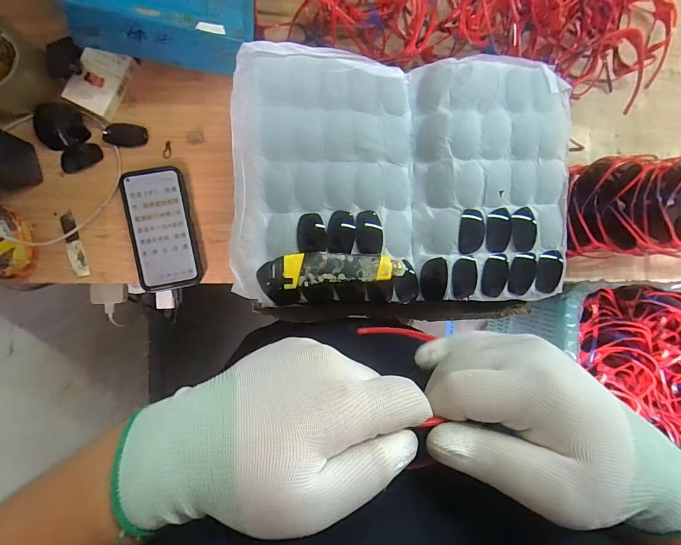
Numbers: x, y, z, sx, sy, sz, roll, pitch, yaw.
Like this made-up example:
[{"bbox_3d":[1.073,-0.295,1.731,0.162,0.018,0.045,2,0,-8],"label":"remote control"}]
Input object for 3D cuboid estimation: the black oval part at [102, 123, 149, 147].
[{"bbox_3d":[-0.290,-0.186,0.484,0.056,0.006,0.029,2,91,-7],"label":"black oval part"}]

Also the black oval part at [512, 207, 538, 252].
[{"bbox_3d":[0.235,-0.054,0.457,0.027,0.011,0.054,-9,92,-6],"label":"black oval part"}]

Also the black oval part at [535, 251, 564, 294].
[{"bbox_3d":[0.269,0.000,0.463,0.029,0.020,0.053,0,91,-7],"label":"black oval part"}]

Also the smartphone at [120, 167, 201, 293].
[{"bbox_3d":[-0.245,-0.060,0.493,0.079,0.017,0.165,-11,93,-6],"label":"smartphone"}]

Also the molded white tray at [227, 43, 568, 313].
[{"bbox_3d":[0.081,-0.105,0.436,0.398,0.070,0.284,-1,91,-7],"label":"molded white tray"}]

